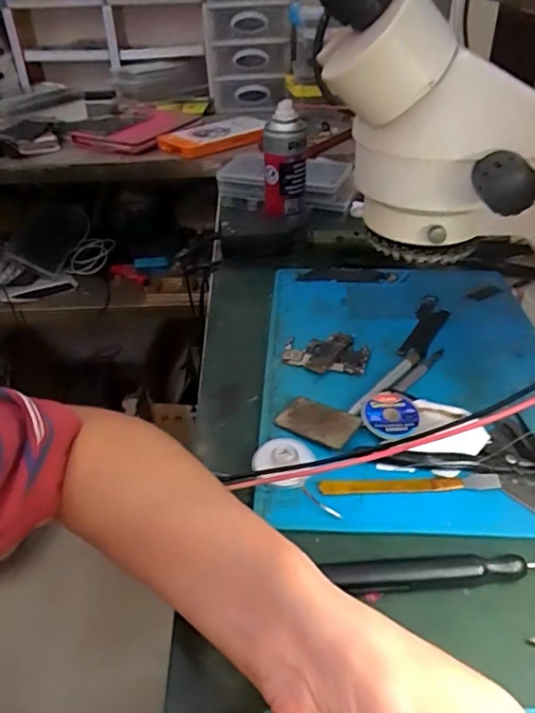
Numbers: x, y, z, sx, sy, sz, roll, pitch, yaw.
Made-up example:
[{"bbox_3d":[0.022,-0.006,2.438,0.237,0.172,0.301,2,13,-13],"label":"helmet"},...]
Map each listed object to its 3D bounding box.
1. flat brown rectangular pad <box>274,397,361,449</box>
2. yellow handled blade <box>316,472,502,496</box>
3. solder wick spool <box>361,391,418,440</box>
[{"bbox_3d":[0.038,0.049,0.429,0.061,0.004,0.035,17,45,34],"label":"flat brown rectangular pad"},{"bbox_3d":[0.097,0.087,0.383,0.122,0.004,0.012,-2,36,2],"label":"yellow handled blade"},{"bbox_3d":[0.093,0.044,0.425,0.041,0.005,0.042,0,53,1],"label":"solder wick spool"}]

